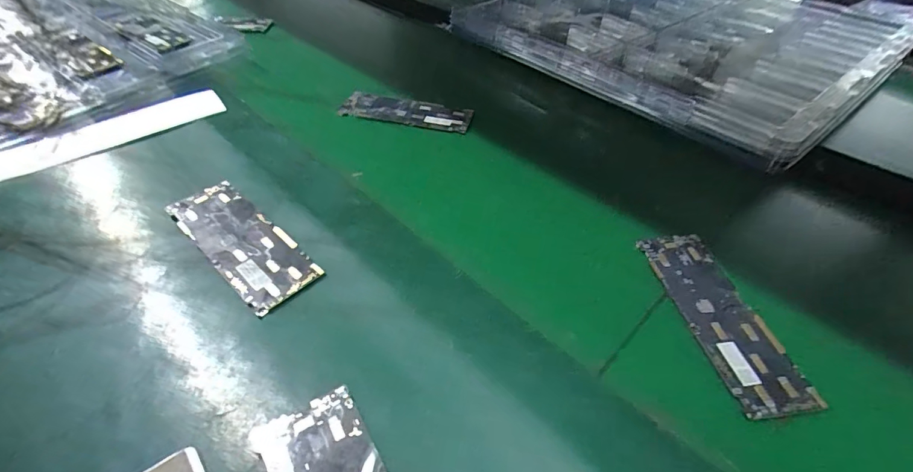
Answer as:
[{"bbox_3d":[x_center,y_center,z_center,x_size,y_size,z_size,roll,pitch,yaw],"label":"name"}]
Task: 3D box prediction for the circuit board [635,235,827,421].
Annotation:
[{"bbox_3d":[0.156,0.045,0.253,0.044,0.005,0.121,-7,47,-7],"label":"circuit board"}]

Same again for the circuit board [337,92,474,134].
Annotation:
[{"bbox_3d":[-0.049,-0.123,0.420,0.125,0.006,0.040,12,58,8],"label":"circuit board"}]

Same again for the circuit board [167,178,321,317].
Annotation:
[{"bbox_3d":[-0.139,0.003,0.277,0.122,0.009,0.043,34,55,28],"label":"circuit board"}]

